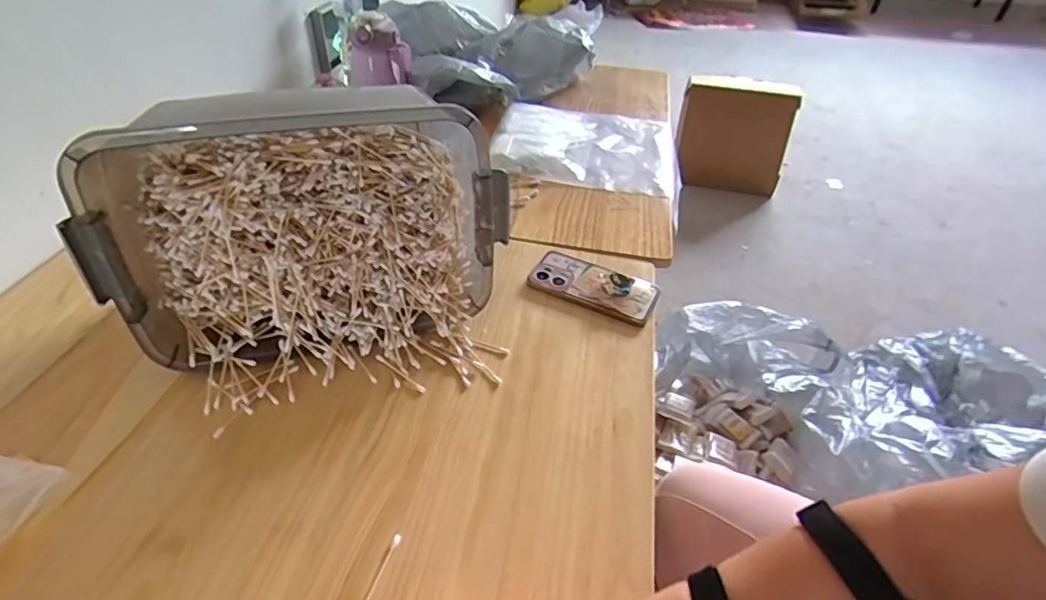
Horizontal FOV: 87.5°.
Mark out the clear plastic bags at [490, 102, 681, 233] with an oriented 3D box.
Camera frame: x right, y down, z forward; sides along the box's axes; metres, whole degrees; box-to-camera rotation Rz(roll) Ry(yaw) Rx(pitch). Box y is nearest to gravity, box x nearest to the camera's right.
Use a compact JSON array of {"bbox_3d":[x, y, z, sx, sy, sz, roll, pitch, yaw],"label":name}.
[{"bbox_3d":[0.124,-0.292,1.013,0.338,0.030,0.282,10,42,6],"label":"clear plastic bags"}]

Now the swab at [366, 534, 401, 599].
[{"bbox_3d":[-0.116,0.221,0.437,0.006,0.004,0.073,14,43,10],"label":"swab"}]

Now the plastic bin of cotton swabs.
[{"bbox_3d":[-0.215,-0.078,0.592,0.391,0.234,0.290,-3,42,-8],"label":"plastic bin of cotton swabs"}]

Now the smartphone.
[{"bbox_3d":[0.092,-0.023,0.714,0.161,0.019,0.082,22,49,20],"label":"smartphone"}]

